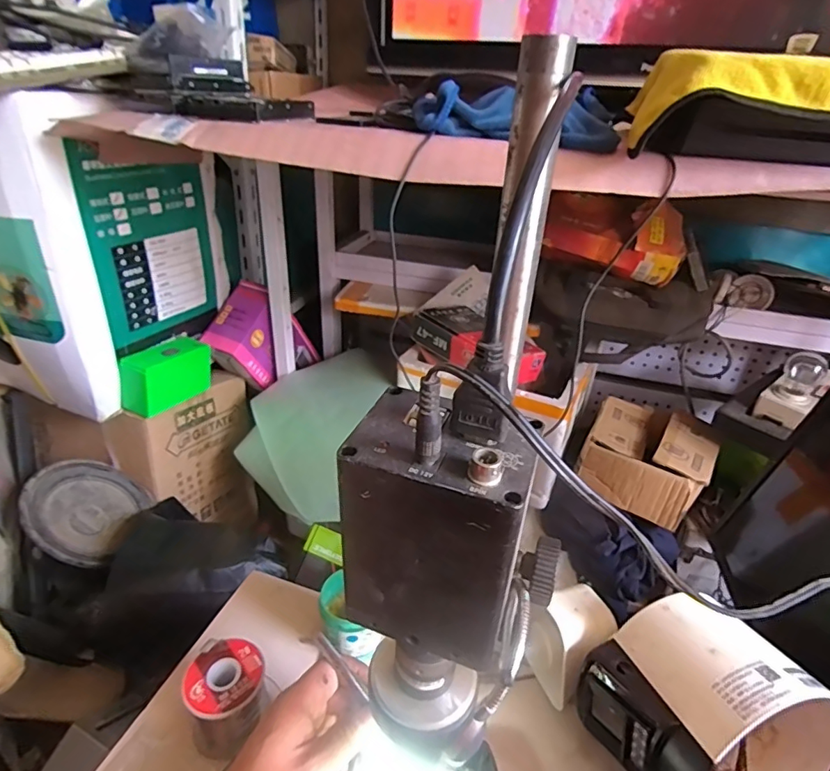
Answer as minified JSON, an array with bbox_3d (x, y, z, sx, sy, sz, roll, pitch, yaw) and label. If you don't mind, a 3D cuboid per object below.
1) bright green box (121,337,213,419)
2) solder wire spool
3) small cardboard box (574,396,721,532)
[{"bbox_3d":[-0.459,-0.018,0.934,0.055,0.107,0.165,13,30,17],"label":"bright green box"},{"bbox_3d":[-0.158,0.261,0.421,0.060,0.063,0.061,-10,32,-23],"label":"solder wire spool"},{"bbox_3d":[0.440,0.133,0.951,0.212,0.095,0.244,19,32,26],"label":"small cardboard box"}]

